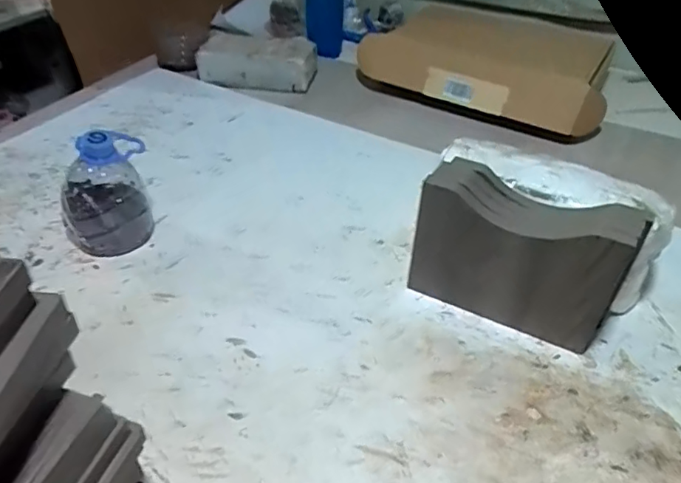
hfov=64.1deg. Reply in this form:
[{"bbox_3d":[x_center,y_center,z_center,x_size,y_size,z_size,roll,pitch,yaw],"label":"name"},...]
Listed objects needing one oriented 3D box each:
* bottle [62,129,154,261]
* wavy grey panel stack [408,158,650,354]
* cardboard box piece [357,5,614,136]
[{"bbox_3d":[-0.273,-0.063,0.621,0.096,0.137,0.088,-6,41,-11],"label":"bottle"},{"bbox_3d":[0.177,0.015,0.551,0.192,0.149,0.063,20,42,19],"label":"wavy grey panel stack"},{"bbox_3d":[0.224,-0.277,0.886,0.388,0.161,0.086,16,42,15],"label":"cardboard box piece"}]

